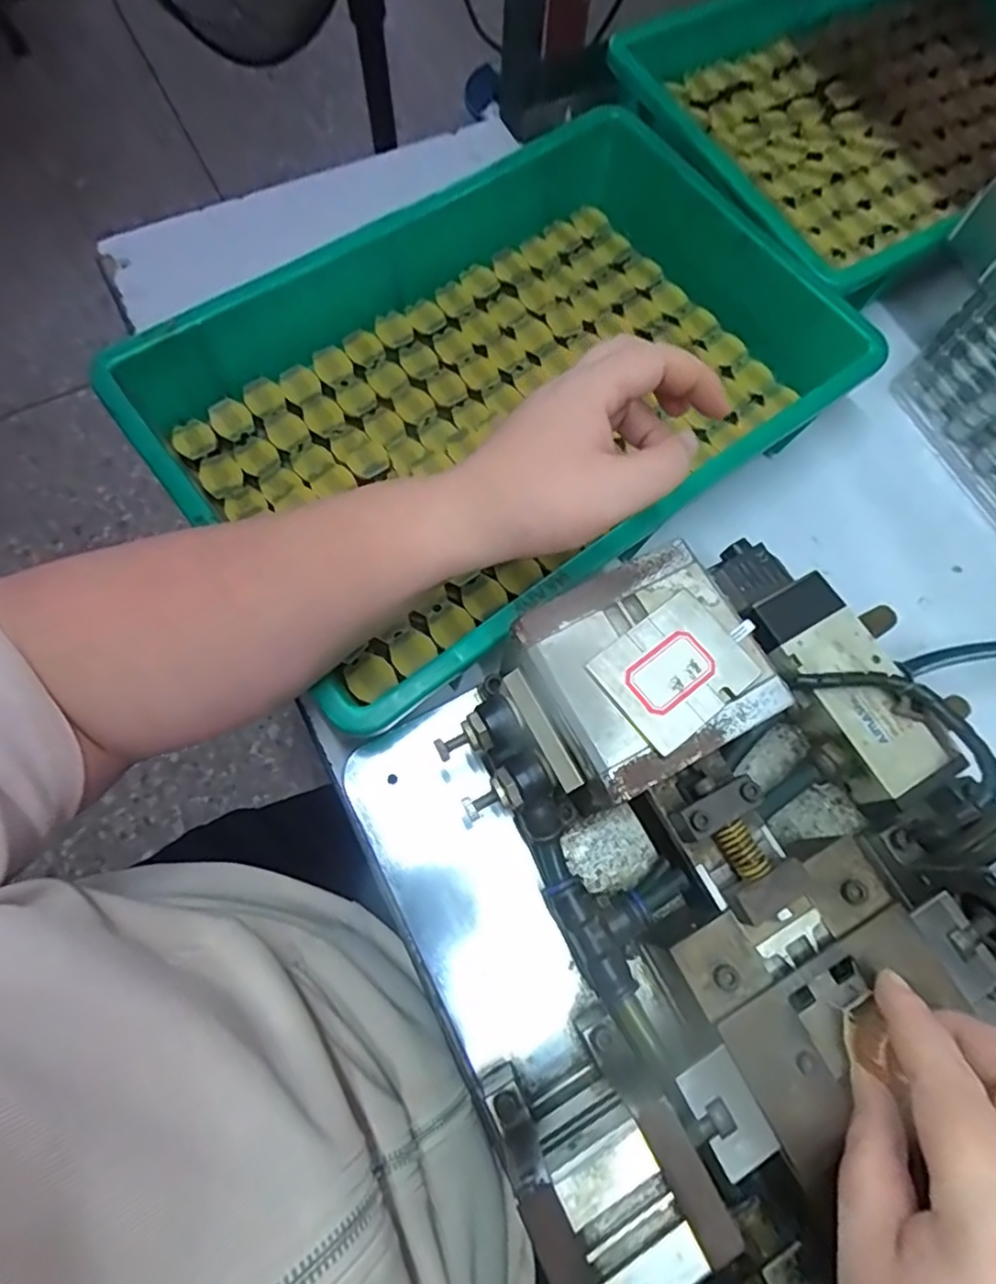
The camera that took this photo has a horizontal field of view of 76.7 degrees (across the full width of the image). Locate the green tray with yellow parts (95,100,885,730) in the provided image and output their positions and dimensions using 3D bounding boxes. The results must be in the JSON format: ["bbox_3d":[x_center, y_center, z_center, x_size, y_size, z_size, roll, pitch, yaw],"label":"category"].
[{"bbox_3d":[0.007,-0.168,0.422,0.423,0.066,0.281,-36,77,-13],"label":"green tray with yellow parts"}]

